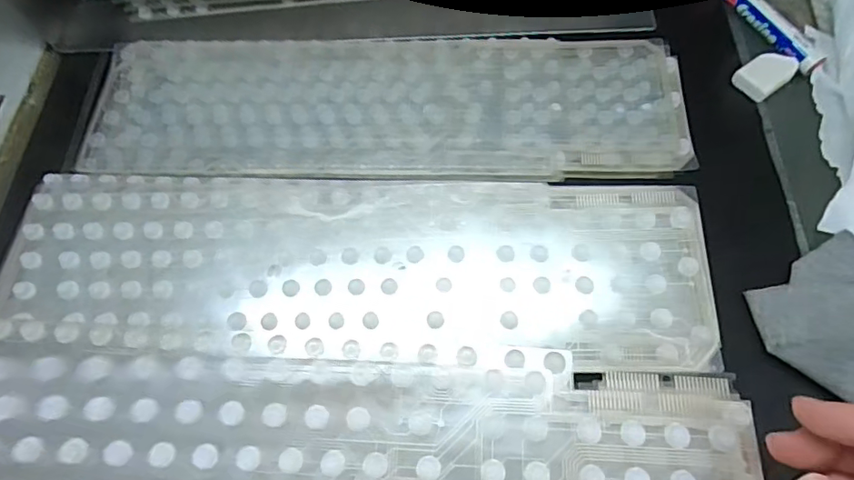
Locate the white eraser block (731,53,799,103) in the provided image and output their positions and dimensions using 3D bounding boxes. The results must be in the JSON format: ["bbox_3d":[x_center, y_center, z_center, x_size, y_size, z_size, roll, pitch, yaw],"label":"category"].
[{"bbox_3d":[0.232,-0.114,0.348,0.041,0.008,0.026,-34,69,-12],"label":"white eraser block"}]

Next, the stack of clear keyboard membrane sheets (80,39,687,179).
[{"bbox_3d":[-0.034,-0.097,0.358,0.411,0.005,0.118,2,67,3],"label":"stack of clear keyboard membrane sheets"}]

